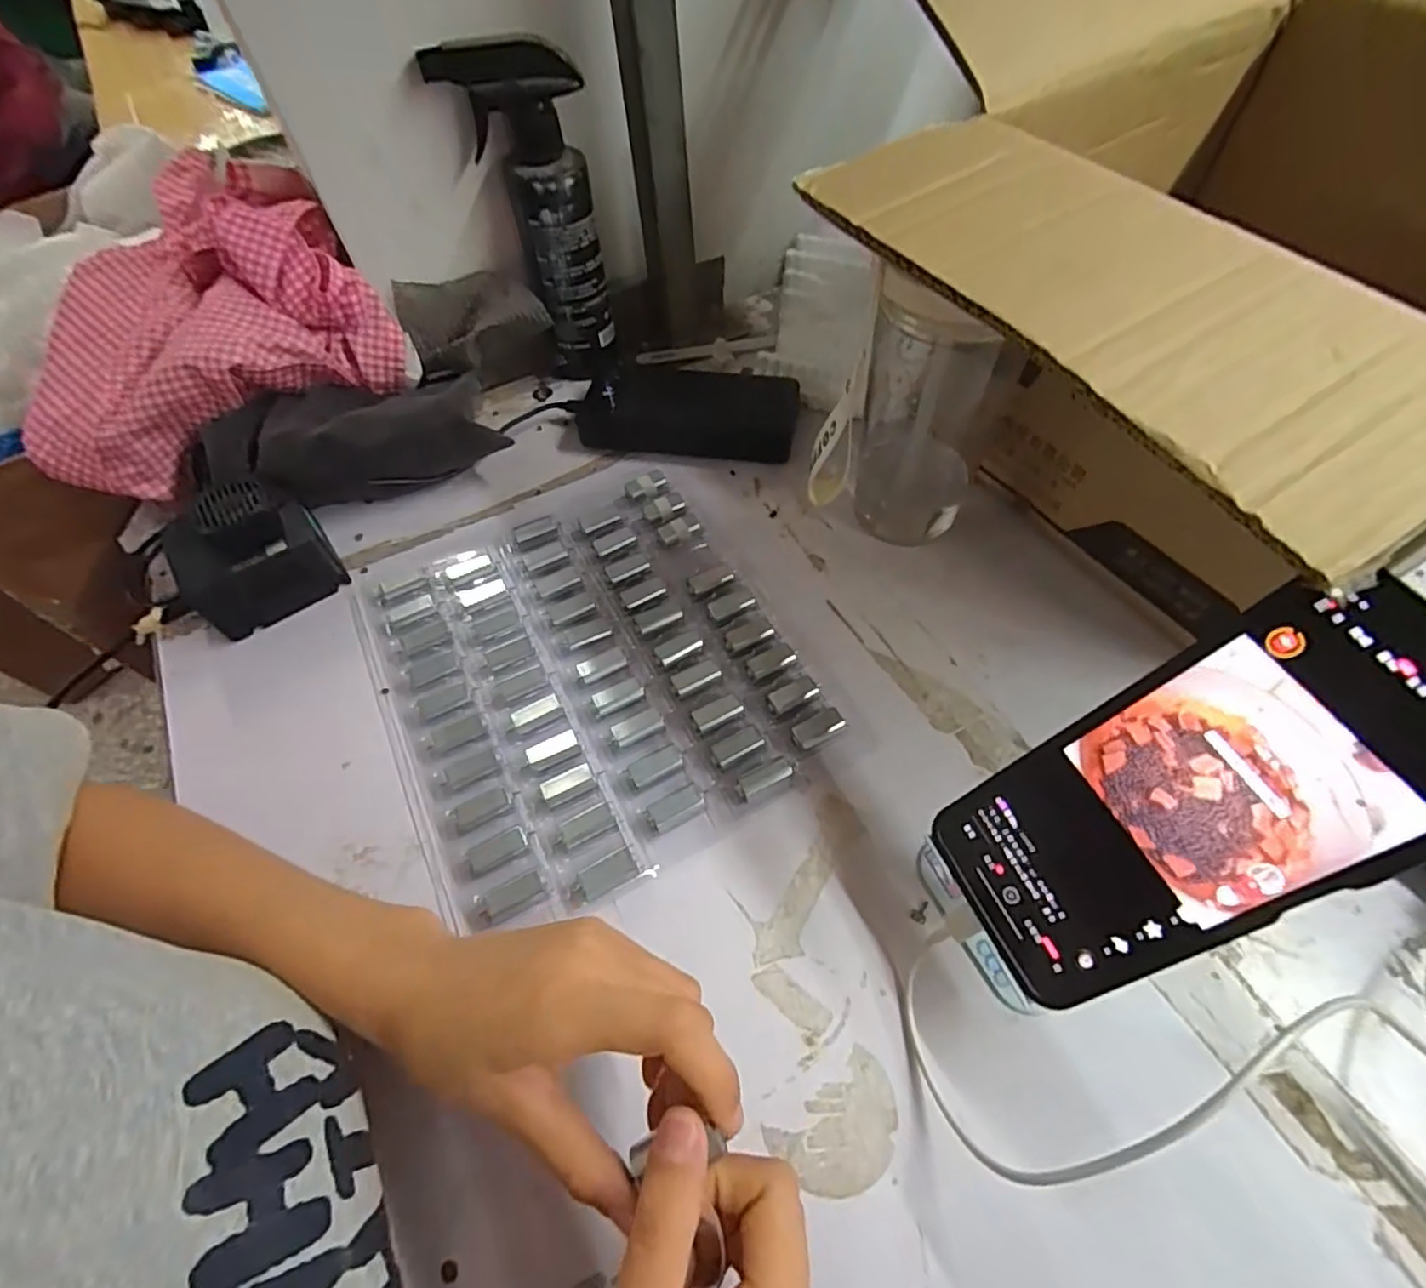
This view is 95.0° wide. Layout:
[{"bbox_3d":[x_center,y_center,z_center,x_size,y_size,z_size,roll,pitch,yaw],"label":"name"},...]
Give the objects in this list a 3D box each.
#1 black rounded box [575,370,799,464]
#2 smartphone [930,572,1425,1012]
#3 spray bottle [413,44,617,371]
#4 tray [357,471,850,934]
[{"bbox_3d":[-0.019,-0.177,0.491,0.162,0.023,0.072,6,59,7],"label":"black rounded box"},{"bbox_3d":[0.163,0.057,0.228,0.004,0.174,0.081,11,44,-46],"label":"smartphone"},{"bbox_3d":[-0.125,-0.295,0.468,0.087,0.207,0.052,-1,50,2],"label":"spray bottle"},{"bbox_3d":[-0.074,0.014,0.377,0.216,0.011,0.234,-26,60,-13],"label":"tray"}]

